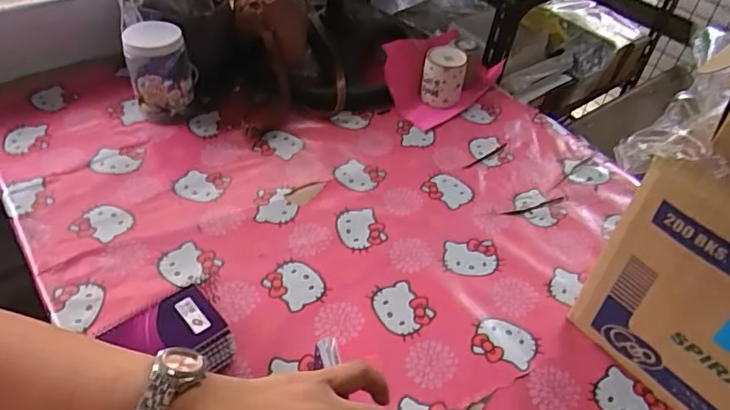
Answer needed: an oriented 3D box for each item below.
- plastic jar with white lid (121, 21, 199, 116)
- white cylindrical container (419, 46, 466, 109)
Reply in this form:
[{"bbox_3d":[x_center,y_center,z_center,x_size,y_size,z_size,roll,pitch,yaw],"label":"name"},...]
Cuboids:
[{"bbox_3d":[-0.365,-0.238,0.981,0.109,0.154,0.094,-12,47,-16],"label":"plastic jar with white lid"},{"bbox_3d":[0.155,-0.251,1.074,0.079,0.103,0.078,3,45,-3],"label":"white cylindrical container"}]

